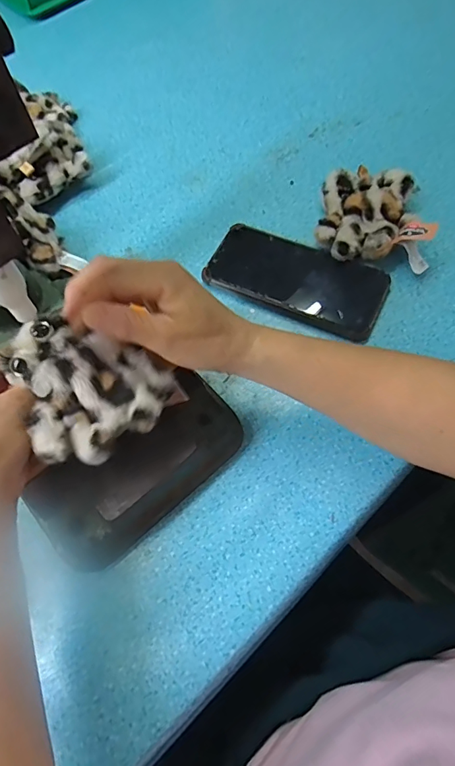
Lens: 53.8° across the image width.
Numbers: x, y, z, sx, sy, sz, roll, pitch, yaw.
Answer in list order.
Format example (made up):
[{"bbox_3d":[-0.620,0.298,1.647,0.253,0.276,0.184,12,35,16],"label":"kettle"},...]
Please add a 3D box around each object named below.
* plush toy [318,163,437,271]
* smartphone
[{"bbox_3d":[0.146,-0.174,0.446,0.106,0.040,0.125,9,65,7],"label":"plush toy"},{"bbox_3d":[0.065,-0.099,0.432,0.167,0.013,0.082,23,67,13],"label":"smartphone"}]

